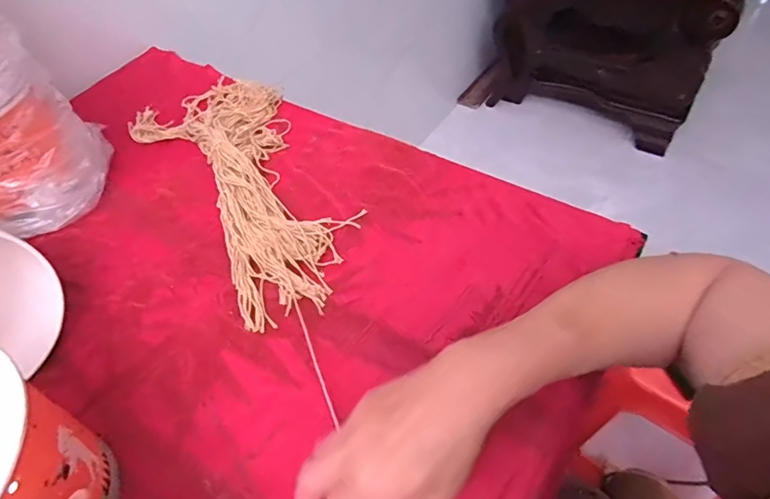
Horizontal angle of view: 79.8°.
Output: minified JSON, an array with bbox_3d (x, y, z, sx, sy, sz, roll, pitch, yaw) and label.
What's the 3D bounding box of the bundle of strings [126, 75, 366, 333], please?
[{"bbox_3d":[-0.163,-0.095,0.553,0.177,0.025,0.410,-32,55,-18],"label":"bundle of strings"}]

